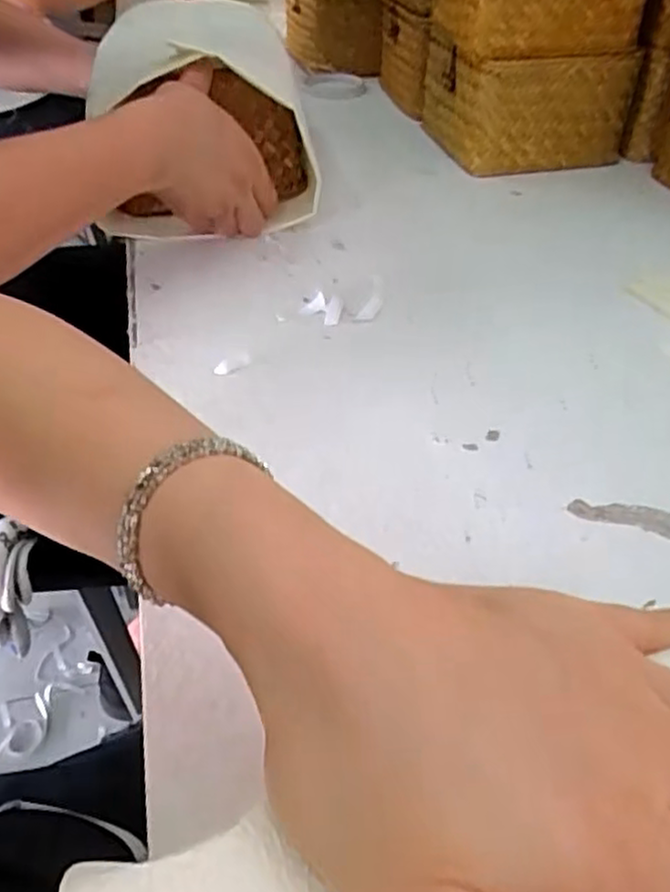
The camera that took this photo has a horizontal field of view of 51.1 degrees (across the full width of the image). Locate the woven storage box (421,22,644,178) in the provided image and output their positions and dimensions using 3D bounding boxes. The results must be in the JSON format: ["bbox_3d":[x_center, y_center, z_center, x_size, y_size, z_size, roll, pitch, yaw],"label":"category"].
[{"bbox_3d":[0.196,-0.370,0.741,0.171,0.102,0.163,-8,43,-11],"label":"woven storage box"}]

